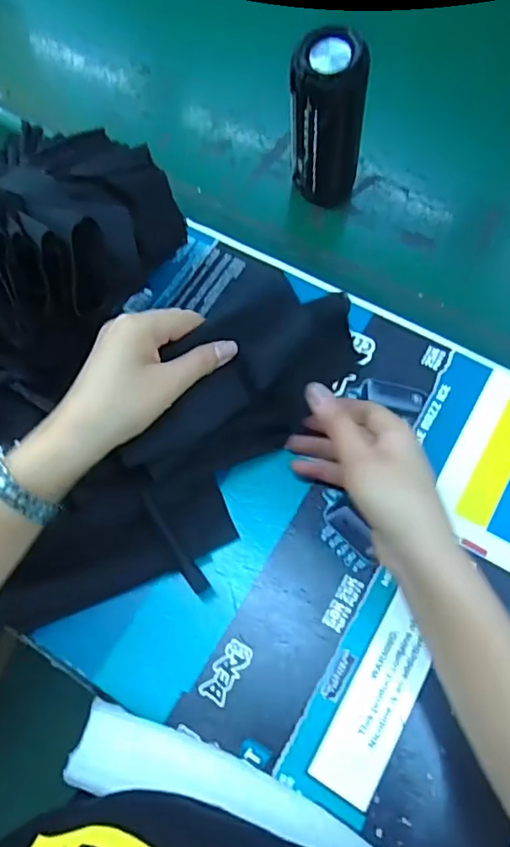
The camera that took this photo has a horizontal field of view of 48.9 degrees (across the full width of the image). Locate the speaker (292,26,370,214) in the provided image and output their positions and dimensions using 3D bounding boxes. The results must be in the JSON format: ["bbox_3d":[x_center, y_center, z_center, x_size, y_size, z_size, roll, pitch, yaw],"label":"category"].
[{"bbox_3d":[0.063,-0.258,0.493,0.050,0.144,0.052,-1,68,3],"label":"speaker"}]

